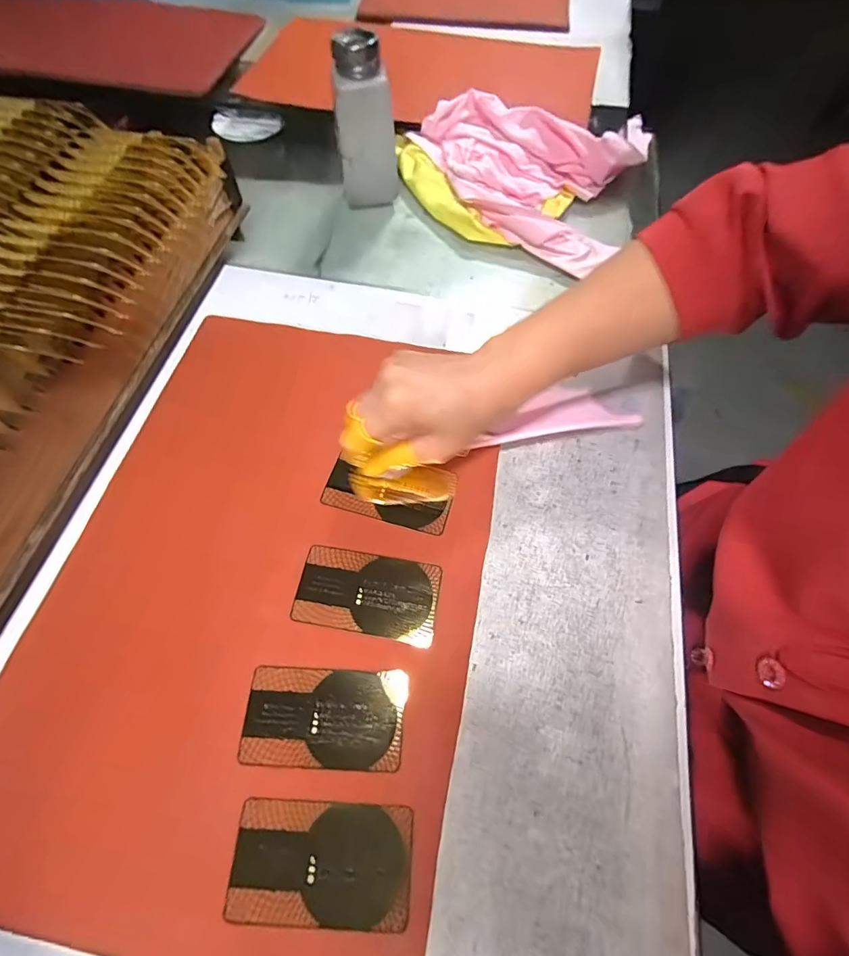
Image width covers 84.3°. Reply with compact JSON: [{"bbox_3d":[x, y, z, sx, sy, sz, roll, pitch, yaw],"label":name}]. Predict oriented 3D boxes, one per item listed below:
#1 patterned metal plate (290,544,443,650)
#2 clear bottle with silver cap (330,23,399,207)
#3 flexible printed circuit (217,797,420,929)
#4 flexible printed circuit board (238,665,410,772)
[{"bbox_3d":[-0.034,0.071,0.289,0.085,0.004,0.048,11,64,3],"label":"patterned metal plate"},{"bbox_3d":[-0.054,-0.325,0.441,0.054,0.131,0.046,-8,63,-4],"label":"clear bottle with silver cap"},{"bbox_3d":[-0.049,0.185,0.227,0.085,0.004,0.047,3,62,2],"label":"flexible printed circuit"},{"bbox_3d":[-0.054,0.129,0.255,0.086,0.004,0.048,3,63,1],"label":"flexible printed circuit board"}]

